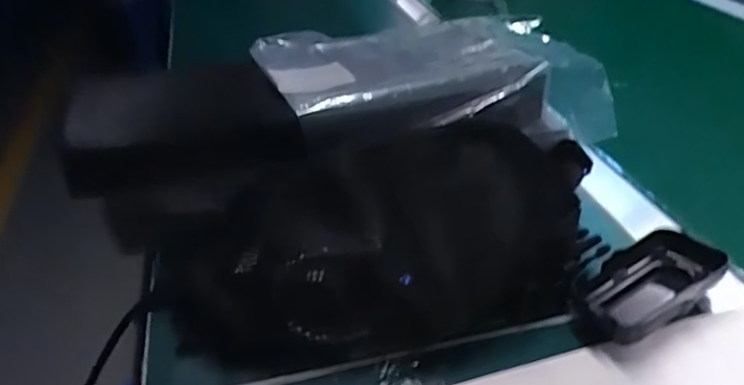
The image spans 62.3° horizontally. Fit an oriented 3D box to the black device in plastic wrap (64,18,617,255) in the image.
[{"bbox_3d":[-0.022,-0.065,0.489,0.409,0.074,0.170,-12,34,-14],"label":"black device in plastic wrap"}]

